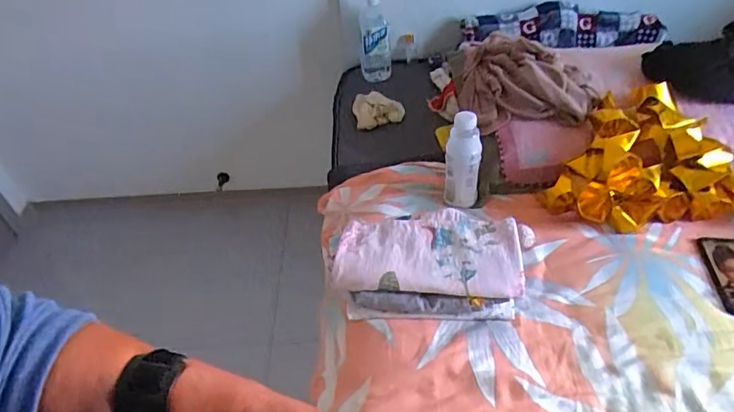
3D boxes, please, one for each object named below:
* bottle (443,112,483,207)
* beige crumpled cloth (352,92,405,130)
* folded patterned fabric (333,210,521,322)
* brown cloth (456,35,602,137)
[{"bbox_3d":[0.181,-0.082,0.947,0.065,0.181,0.059,6,47,11],"label":"bottle"},{"bbox_3d":[0.026,-0.237,1.227,0.118,0.084,0.025,-17,4,-6],"label":"beige crumpled cloth"},{"bbox_3d":[0.094,0.099,0.810,0.294,0.093,0.155,-2,44,2],"label":"folded patterned fabric"},{"bbox_3d":[0.313,-0.244,0.994,0.268,0.091,0.171,9,46,13],"label":"brown cloth"}]

